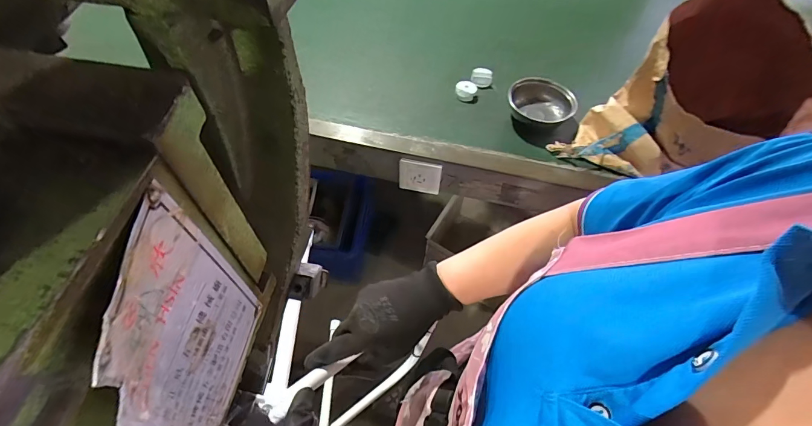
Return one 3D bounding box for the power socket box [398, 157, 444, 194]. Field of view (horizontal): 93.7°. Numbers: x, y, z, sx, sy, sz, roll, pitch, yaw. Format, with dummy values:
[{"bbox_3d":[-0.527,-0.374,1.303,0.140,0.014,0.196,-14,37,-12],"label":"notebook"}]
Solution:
[{"bbox_3d":[0.029,-0.078,0.810,0.089,0.090,0.011,10,56,4],"label":"power socket box"}]

